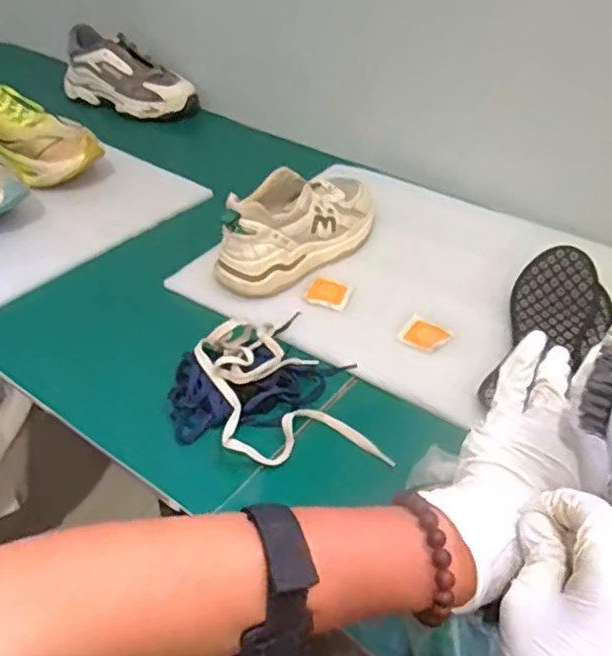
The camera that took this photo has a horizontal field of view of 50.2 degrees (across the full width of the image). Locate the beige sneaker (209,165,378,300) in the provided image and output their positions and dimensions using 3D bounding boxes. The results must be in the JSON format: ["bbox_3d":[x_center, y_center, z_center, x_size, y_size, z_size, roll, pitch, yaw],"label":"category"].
[{"bbox_3d":[-0.006,-0.127,0.756,0.229,0.092,0.085,-30,49,-31],"label":"beige sneaker"}]

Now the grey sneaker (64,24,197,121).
[{"bbox_3d":[-0.307,-0.435,1.123,0.236,0.107,0.092,25,46,26],"label":"grey sneaker"}]

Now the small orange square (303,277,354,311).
[{"bbox_3d":[0.025,-0.041,0.726,0.047,0.015,0.044,14,42,15],"label":"small orange square"}]

